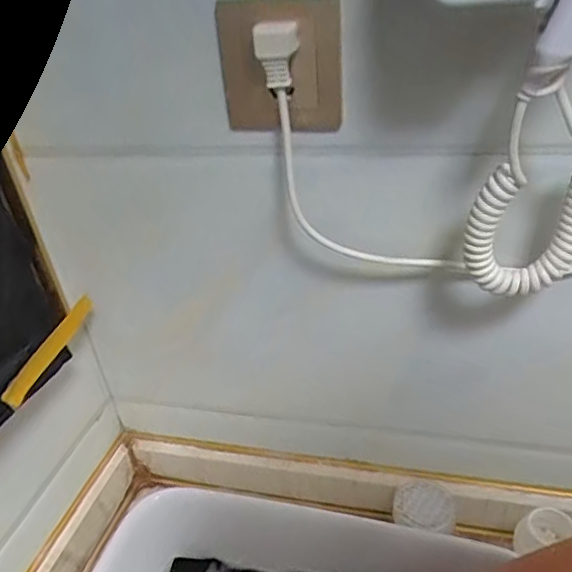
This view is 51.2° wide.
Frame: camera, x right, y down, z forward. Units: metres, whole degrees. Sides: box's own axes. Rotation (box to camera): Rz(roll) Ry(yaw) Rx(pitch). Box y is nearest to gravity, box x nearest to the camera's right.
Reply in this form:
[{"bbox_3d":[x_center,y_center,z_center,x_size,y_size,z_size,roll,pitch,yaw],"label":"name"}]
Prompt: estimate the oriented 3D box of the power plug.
[{"bbox_3d":[-0.006,-0.157,0.404,0.030,0.041,0.016,-6,34,2],"label":"power plug"}]

